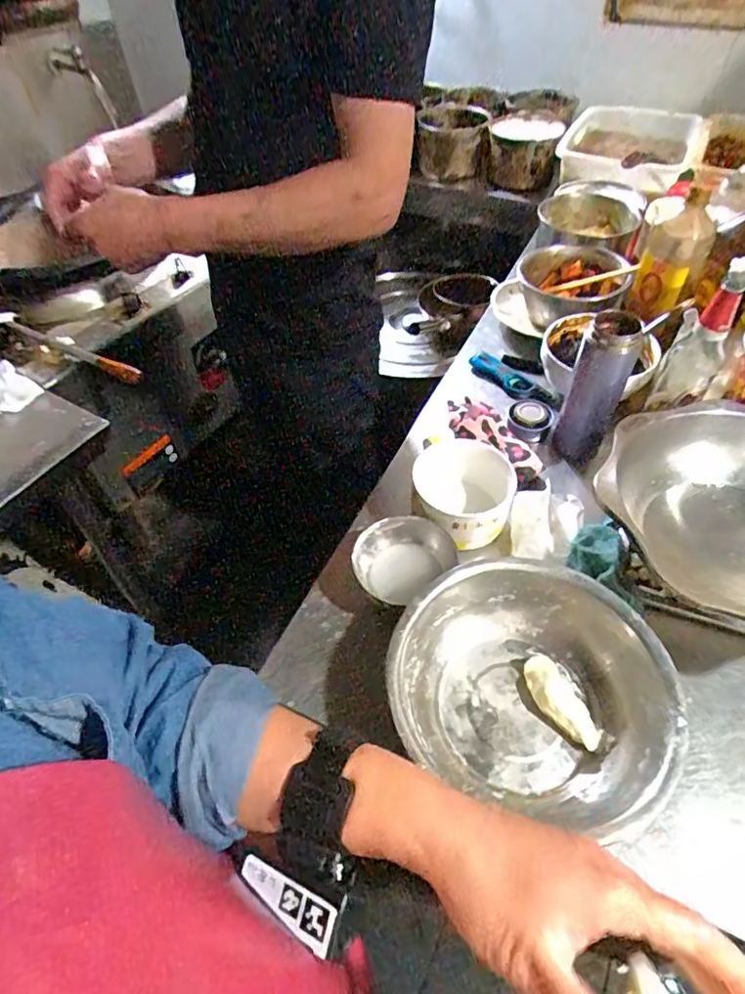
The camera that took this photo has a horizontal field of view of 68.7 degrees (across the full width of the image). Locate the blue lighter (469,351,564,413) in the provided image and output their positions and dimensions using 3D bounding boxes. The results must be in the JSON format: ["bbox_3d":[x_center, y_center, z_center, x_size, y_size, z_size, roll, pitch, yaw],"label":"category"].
[{"bbox_3d":[0.243,-0.198,0.941,0.171,0.036,0.040,31,56,22],"label":"blue lighter"}]

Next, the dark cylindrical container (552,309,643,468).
[{"bbox_3d":[0.313,-0.147,0.769,0.073,0.207,0.074,20,53,15],"label":"dark cylindrical container"}]

